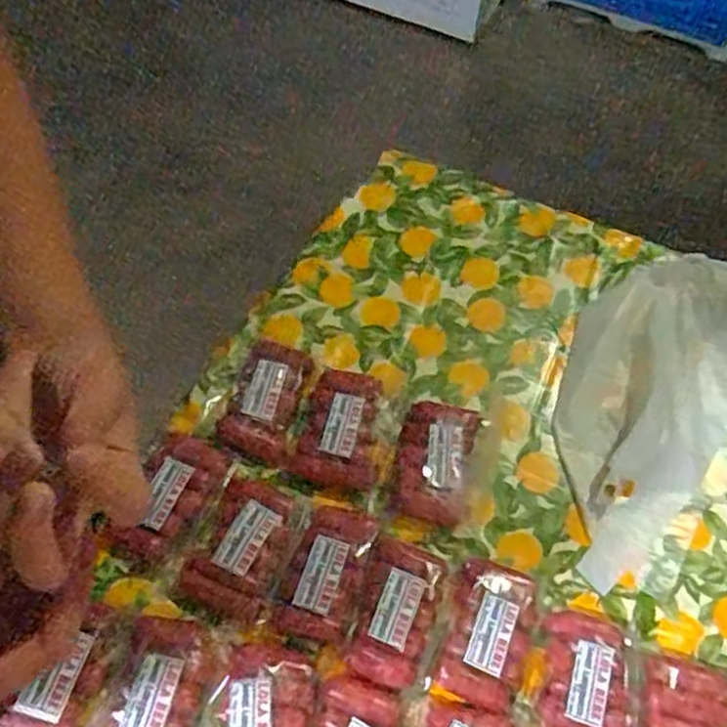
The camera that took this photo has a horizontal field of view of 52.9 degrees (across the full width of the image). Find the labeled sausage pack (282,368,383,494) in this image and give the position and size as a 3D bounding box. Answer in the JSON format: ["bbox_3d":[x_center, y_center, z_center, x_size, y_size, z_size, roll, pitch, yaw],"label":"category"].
[{"bbox_3d":[-0.020,0.073,0.801,0.093,0.029,0.129,17,62,7],"label":"labeled sausage pack"}]

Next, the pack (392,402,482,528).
[{"bbox_3d":[0.078,0.103,0.788,0.080,0.028,0.132,12,62,4],"label":"pack"}]

